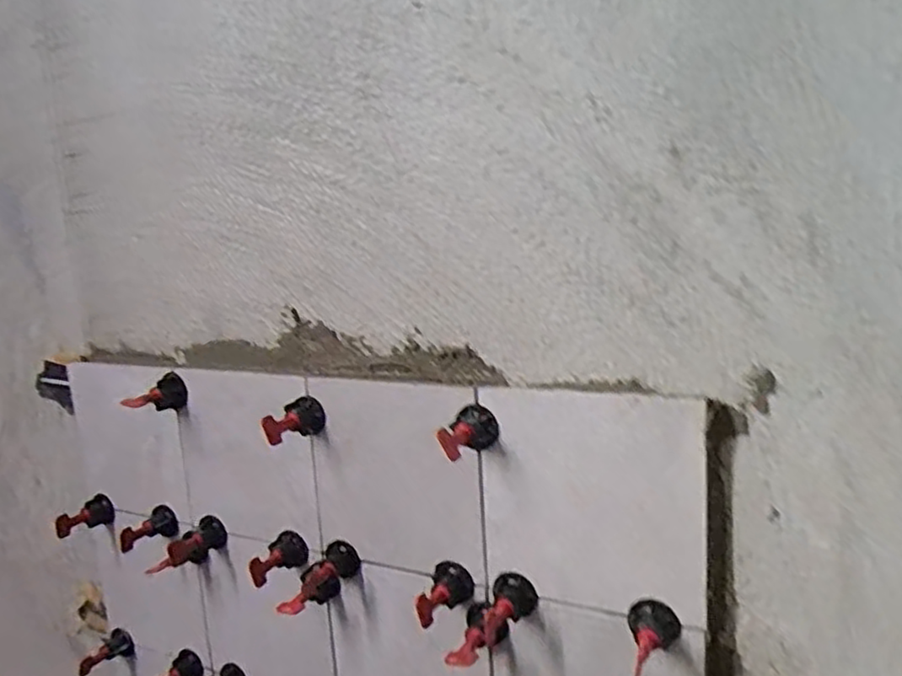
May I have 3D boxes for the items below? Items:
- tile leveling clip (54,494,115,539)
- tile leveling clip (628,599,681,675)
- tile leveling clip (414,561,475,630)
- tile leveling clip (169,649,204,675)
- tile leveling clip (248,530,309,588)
[{"bbox_3d":[-0.359,0.176,0.654,0.027,0.031,0.060,1,11,27],"label":"tile leveling clip"},{"bbox_3d":[0.125,0.186,0.412,0.030,0.029,0.046,-1,10,17],"label":"tile leveling clip"},{"bbox_3d":[-0.003,0.183,0.477,0.030,0.025,0.050,0,10,18],"label":"tile leveling clip"},{"bbox_3d":[-0.265,0.324,0.644,0.025,0.026,0.052,4,13,39],"label":"tile leveling clip"},{"bbox_3d":[-0.139,0.181,0.549,0.027,0.023,0.058,-2,10,12],"label":"tile leveling clip"}]

